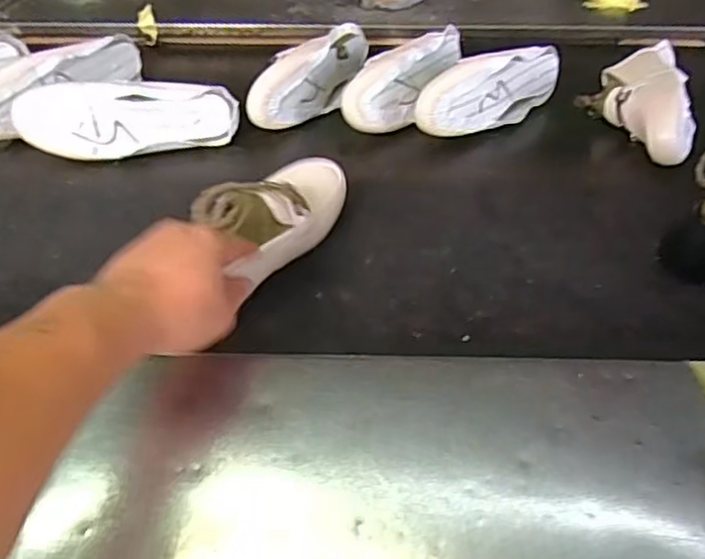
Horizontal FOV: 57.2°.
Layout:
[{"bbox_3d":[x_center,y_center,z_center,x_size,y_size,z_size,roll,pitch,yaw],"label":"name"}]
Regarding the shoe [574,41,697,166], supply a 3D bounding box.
[{"bbox_3d":[0.352,-0.216,0.793,0.112,0.076,0.237,3,41,3],"label":"shoe"}]

